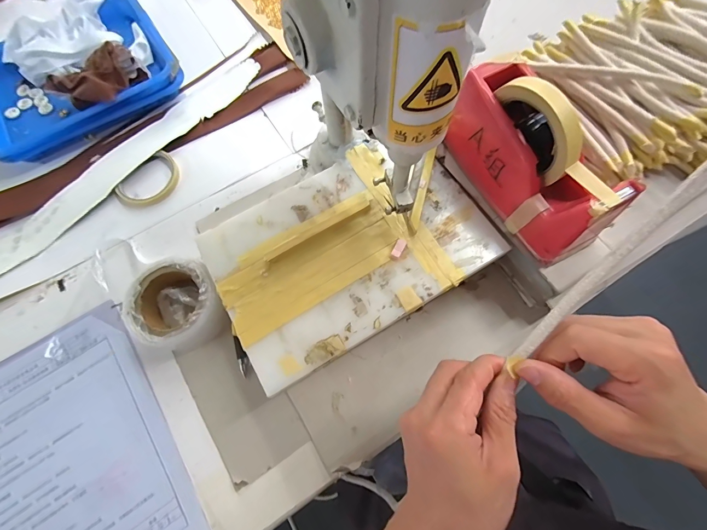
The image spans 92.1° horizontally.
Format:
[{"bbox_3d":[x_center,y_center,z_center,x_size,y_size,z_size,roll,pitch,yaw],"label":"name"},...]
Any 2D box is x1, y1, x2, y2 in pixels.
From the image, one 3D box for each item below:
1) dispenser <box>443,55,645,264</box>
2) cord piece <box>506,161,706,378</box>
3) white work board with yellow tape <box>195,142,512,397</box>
[{"bbox_3d":[0.177,-0.108,0.336,0.063,0.116,0.191,-25,73,-8],"label":"dispenser"},{"bbox_3d":[0.169,-0.005,0.220,0.012,0.014,0.195,42,107,13],"label":"cord piece"},{"bbox_3d":[-0.005,-0.024,0.380,0.294,0.012,0.196,-30,74,-9],"label":"white work board with yellow tape"}]

